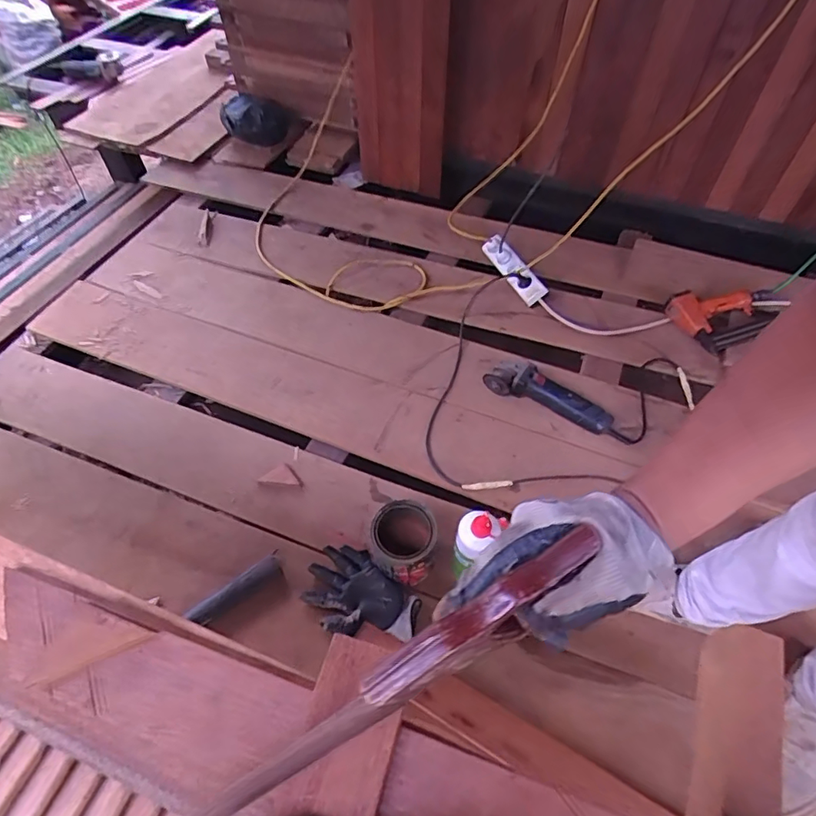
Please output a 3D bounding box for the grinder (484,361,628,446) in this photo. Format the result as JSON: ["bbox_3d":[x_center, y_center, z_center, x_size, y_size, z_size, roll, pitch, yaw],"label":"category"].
[{"bbox_3d":[0.311,-0.029,1.127,0.291,0.073,0.073,22,57,16],"label":"grinder"}]

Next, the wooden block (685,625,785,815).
[{"bbox_3d":[0.276,0.276,0.438,0.043,0.075,0.169,17,55,12],"label":"wooden block"}]

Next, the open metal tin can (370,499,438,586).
[{"bbox_3d":[-0.006,0.237,0.900,0.105,0.119,0.110,0,54,0],"label":"open metal tin can"}]

